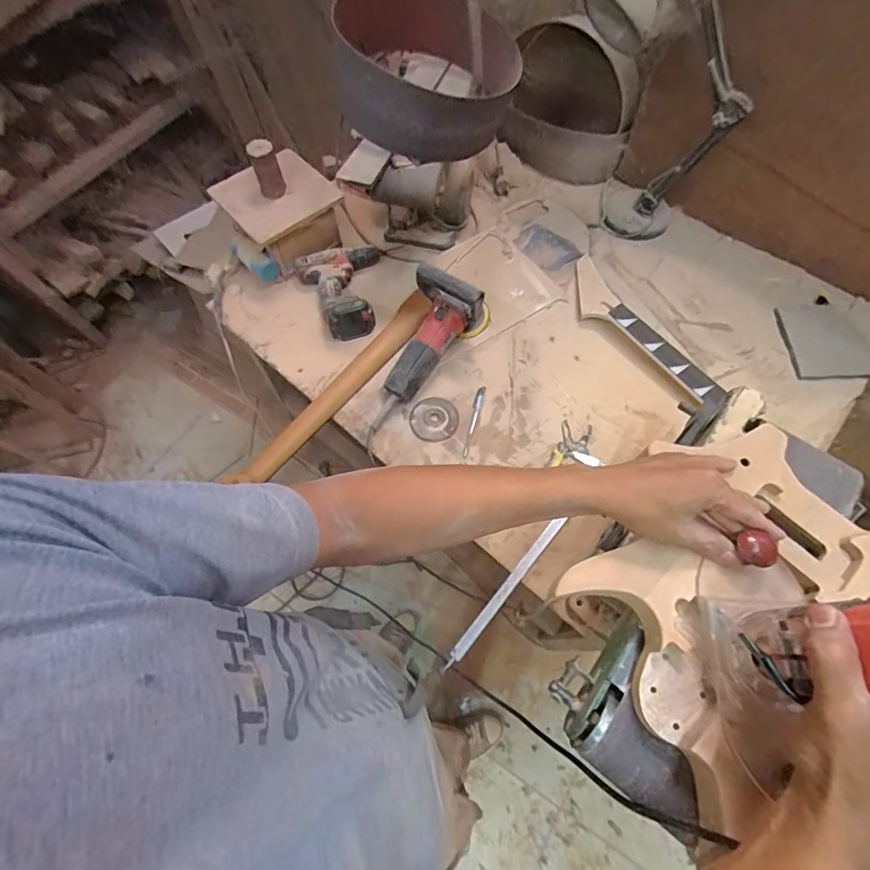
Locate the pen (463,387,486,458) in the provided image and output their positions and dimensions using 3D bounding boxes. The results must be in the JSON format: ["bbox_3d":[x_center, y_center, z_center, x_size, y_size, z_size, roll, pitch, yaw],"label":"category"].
[{"bbox_3d":[0.070,-0.027,0.828,0.016,0.013,0.140,15,67,8],"label":"pen"}]

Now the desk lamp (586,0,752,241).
[{"bbox_3d":[0.398,-0.608,0.842,0.303,0.426,0.150,17,67,8],"label":"desk lamp"}]

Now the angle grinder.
[{"bbox_3d":[-0.020,-0.174,0.794,0.117,0.169,0.330,36,71,16],"label":"angle grinder"}]

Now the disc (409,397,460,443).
[{"bbox_3d":[-0.001,-0.029,0.817,0.089,0.004,0.085,0,66,1],"label":"disc"}]

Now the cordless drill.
[{"bbox_3d":[-0.174,-0.302,0.909,0.181,0.072,0.205,-21,67,-8],"label":"cordless drill"}]

